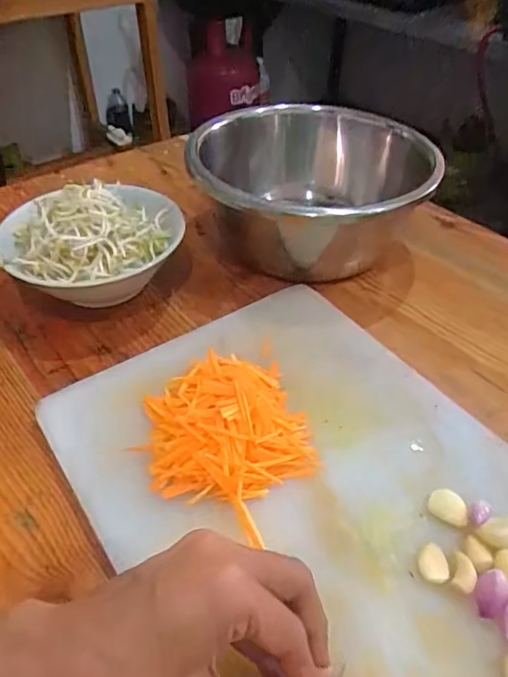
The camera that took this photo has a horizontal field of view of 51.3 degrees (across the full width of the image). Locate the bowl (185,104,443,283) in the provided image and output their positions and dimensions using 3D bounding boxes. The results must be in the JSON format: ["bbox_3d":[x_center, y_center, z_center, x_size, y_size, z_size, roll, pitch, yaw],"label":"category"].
[{"bbox_3d":[0.051,-0.141,0.519,0.222,0.107,0.222,0,43,0],"label":"bowl"}]

